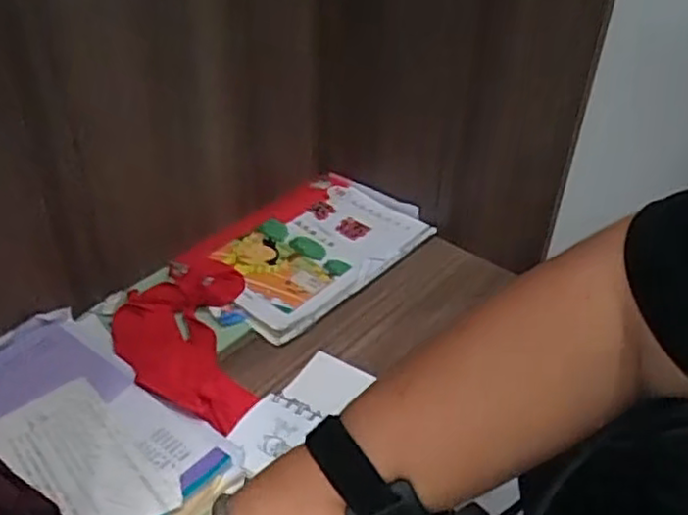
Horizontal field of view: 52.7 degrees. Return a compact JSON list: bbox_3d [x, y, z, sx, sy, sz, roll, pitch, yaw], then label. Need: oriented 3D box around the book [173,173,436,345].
[{"bbox_3d":[-0.045,-0.020,0.816,0.194,0.021,0.258,30,48,30],"label":"book"}]

